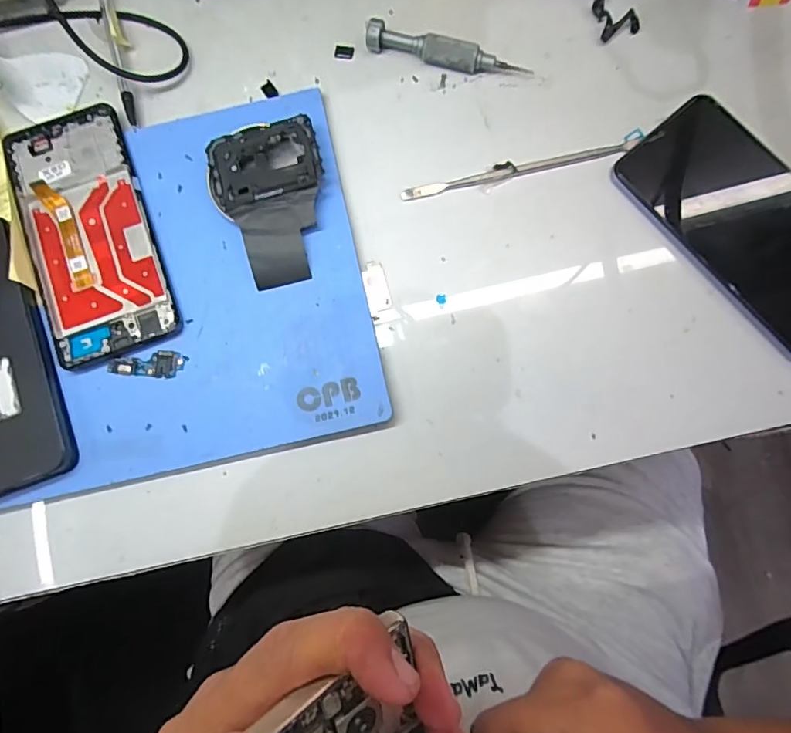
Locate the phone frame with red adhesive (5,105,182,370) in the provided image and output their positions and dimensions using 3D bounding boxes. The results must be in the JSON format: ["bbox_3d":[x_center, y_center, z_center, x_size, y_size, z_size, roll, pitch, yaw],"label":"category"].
[{"bbox_3d":[-0.192,-0.086,0.313,0.074,0.008,0.165,-21,81,0],"label":"phone frame with red adhesive"}]

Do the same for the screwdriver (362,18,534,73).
[{"bbox_3d":[0.033,-0.204,0.329,0.106,0.017,0.014,15,83,5],"label":"screwdriver"}]

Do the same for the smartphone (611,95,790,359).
[{"bbox_3d":[0.214,-0.085,0.298,0.078,0.012,0.162,-40,83,1],"label":"smartphone"}]

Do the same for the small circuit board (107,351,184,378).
[{"bbox_3d":[-0.151,-0.002,0.301,0.044,0.004,0.016,2,82,3],"label":"small circuit board"}]

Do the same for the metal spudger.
[{"bbox_3d":[0.079,-0.125,0.319,0.151,0.004,0.007,-12,82,1],"label":"metal spudger"}]

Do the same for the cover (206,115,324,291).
[{"bbox_3d":[-0.078,-0.100,0.308,0.067,0.015,0.098,-6,82,2],"label":"cover"}]

